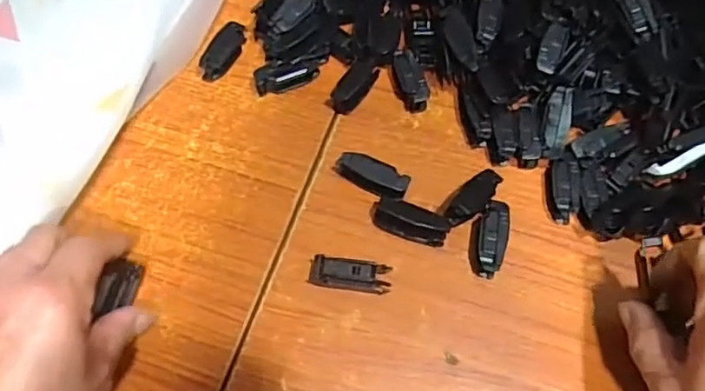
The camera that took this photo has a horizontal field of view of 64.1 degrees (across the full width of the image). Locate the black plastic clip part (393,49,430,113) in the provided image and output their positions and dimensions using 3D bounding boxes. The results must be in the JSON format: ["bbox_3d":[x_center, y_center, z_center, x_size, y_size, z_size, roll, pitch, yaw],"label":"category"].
[{"bbox_3d":[0.042,-0.086,0.416,0.019,0.016,0.047,-10,66,-8],"label":"black plastic clip part"}]

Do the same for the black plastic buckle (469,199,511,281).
[{"bbox_3d":[0.088,0.027,0.363,0.020,0.016,0.048,12,65,2],"label":"black plastic buckle"}]

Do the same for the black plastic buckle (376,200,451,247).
[{"bbox_3d":[0.038,0.016,0.366,0.049,0.015,0.020,21,65,7],"label":"black plastic buckle"}]

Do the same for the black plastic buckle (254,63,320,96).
[{"bbox_3d":[-0.048,-0.088,0.415,0.049,0.023,0.013,-18,67,-11],"label":"black plastic buckle"}]

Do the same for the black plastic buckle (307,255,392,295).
[{"bbox_3d":[-0.002,0.050,0.350,0.050,0.016,0.020,4,64,-1],"label":"black plastic buckle"}]

